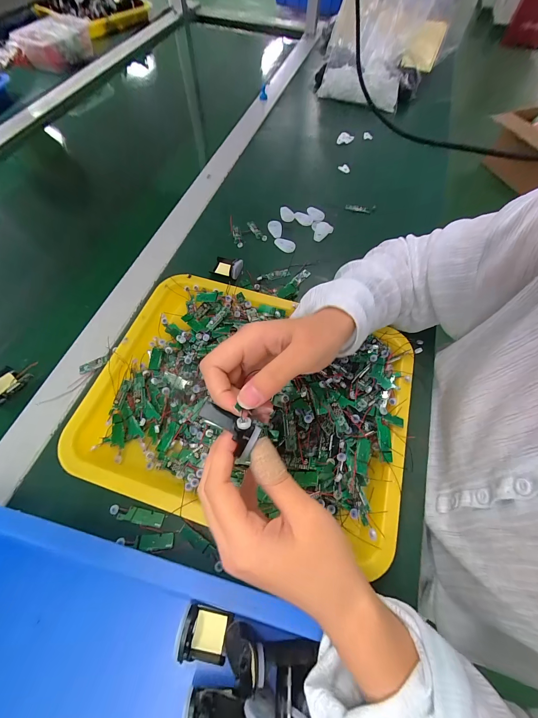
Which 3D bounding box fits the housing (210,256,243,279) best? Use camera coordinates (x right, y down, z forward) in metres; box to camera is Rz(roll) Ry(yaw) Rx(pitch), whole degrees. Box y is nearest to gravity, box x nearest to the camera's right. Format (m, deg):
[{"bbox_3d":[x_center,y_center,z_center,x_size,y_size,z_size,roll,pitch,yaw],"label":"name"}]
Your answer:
[{"bbox_3d":[-0.062,-0.137,0.420,0.044,0.015,0.038,13,63,6],"label":"housing"}]

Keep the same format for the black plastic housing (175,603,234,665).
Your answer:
[{"bbox_3d":[-0.053,0.223,0.229,0.039,0.017,0.034,10,62,4],"label":"black plastic housing"}]

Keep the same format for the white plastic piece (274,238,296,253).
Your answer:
[{"bbox_3d":[0.025,-0.183,0.450,0.036,0.006,0.020,29,65,13],"label":"white plastic piece"}]

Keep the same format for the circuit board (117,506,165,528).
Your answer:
[{"bbox_3d":[-0.124,0.153,0.273,0.042,0.004,0.013,10,62,4],"label":"circuit board"}]

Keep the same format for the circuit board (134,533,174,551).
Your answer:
[{"bbox_3d":[-0.108,0.172,0.264,0.035,0.004,0.013,-3,62,-3],"label":"circuit board"}]

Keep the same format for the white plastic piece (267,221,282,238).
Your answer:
[{"bbox_3d":[0.010,-0.216,0.465,0.024,0.007,0.034,5,62,1],"label":"white plastic piece"}]

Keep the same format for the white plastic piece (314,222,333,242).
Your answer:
[{"bbox_3d":[0.091,-0.211,0.467,0.028,0.009,0.039,15,63,7],"label":"white plastic piece"}]

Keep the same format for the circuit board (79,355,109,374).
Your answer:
[{"bbox_3d":[-0.214,0.007,0.344,0.036,0.005,0.013,-24,65,-13],"label":"circuit board"}]

